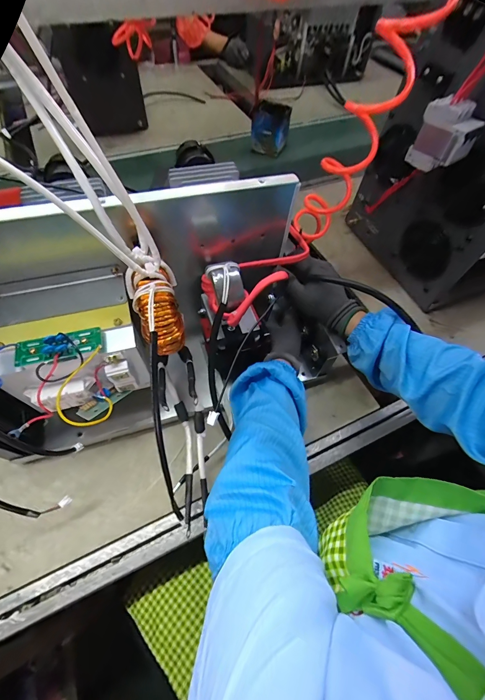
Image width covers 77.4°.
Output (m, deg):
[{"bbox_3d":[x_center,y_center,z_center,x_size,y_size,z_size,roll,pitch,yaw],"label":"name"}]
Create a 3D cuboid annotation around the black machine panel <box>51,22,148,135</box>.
[{"bbox_3d":[-0.402,-0.769,0.892,0.200,0.261,0.033,-13,59,-11],"label":"black machine panel"}]

